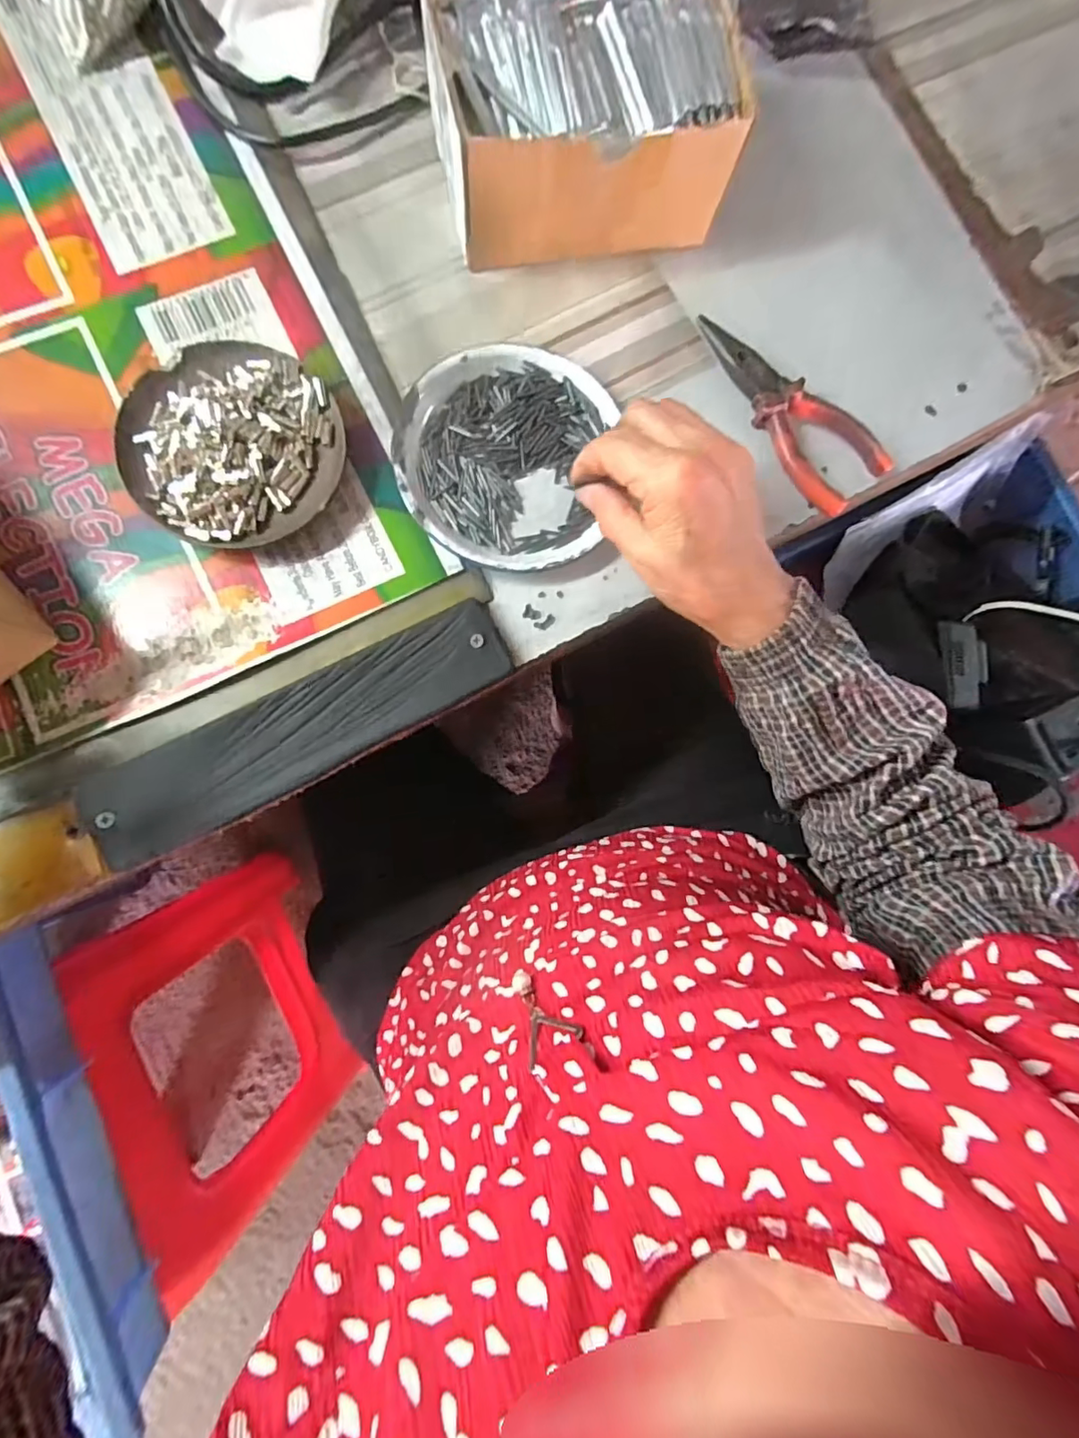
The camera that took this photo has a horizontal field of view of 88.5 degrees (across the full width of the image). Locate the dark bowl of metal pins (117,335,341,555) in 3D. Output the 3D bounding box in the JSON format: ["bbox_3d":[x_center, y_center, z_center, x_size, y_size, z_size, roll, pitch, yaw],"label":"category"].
[{"bbox_3d":[-0.167,-0.151,0.302,0.110,0.024,0.106,1,83,-6],"label":"dark bowl of metal pins"}]

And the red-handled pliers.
[{"bbox_3d":[0.151,-0.193,0.344,0.048,0.018,0.143,-41,89,-9],"label":"red-handled pliers"}]

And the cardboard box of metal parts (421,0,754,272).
[{"bbox_3d":[0.019,-0.353,0.322,0.165,0.071,0.127,-12,85,-8],"label":"cardboard box of metal parts"}]

